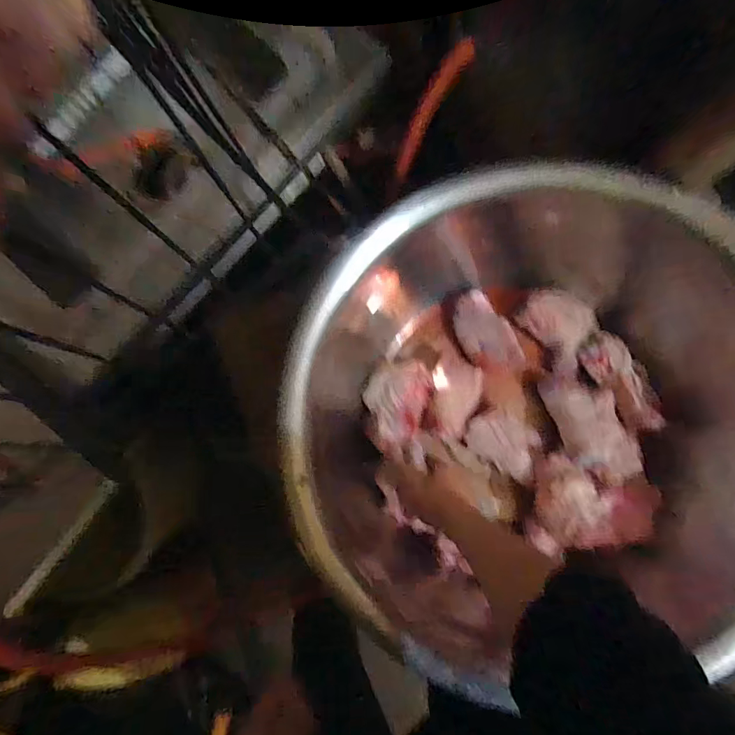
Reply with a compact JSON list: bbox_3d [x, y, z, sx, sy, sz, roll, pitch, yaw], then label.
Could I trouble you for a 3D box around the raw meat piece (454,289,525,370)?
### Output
[{"bbox_3d":[0.170,-0.047,0.649,0.067,0.032,0.126,-33,86,-1],"label":"raw meat piece"}]

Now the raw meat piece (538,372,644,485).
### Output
[{"bbox_3d":[0.299,0.079,0.614,0.093,0.046,0.157,-23,86,0],"label":"raw meat piece"}]

